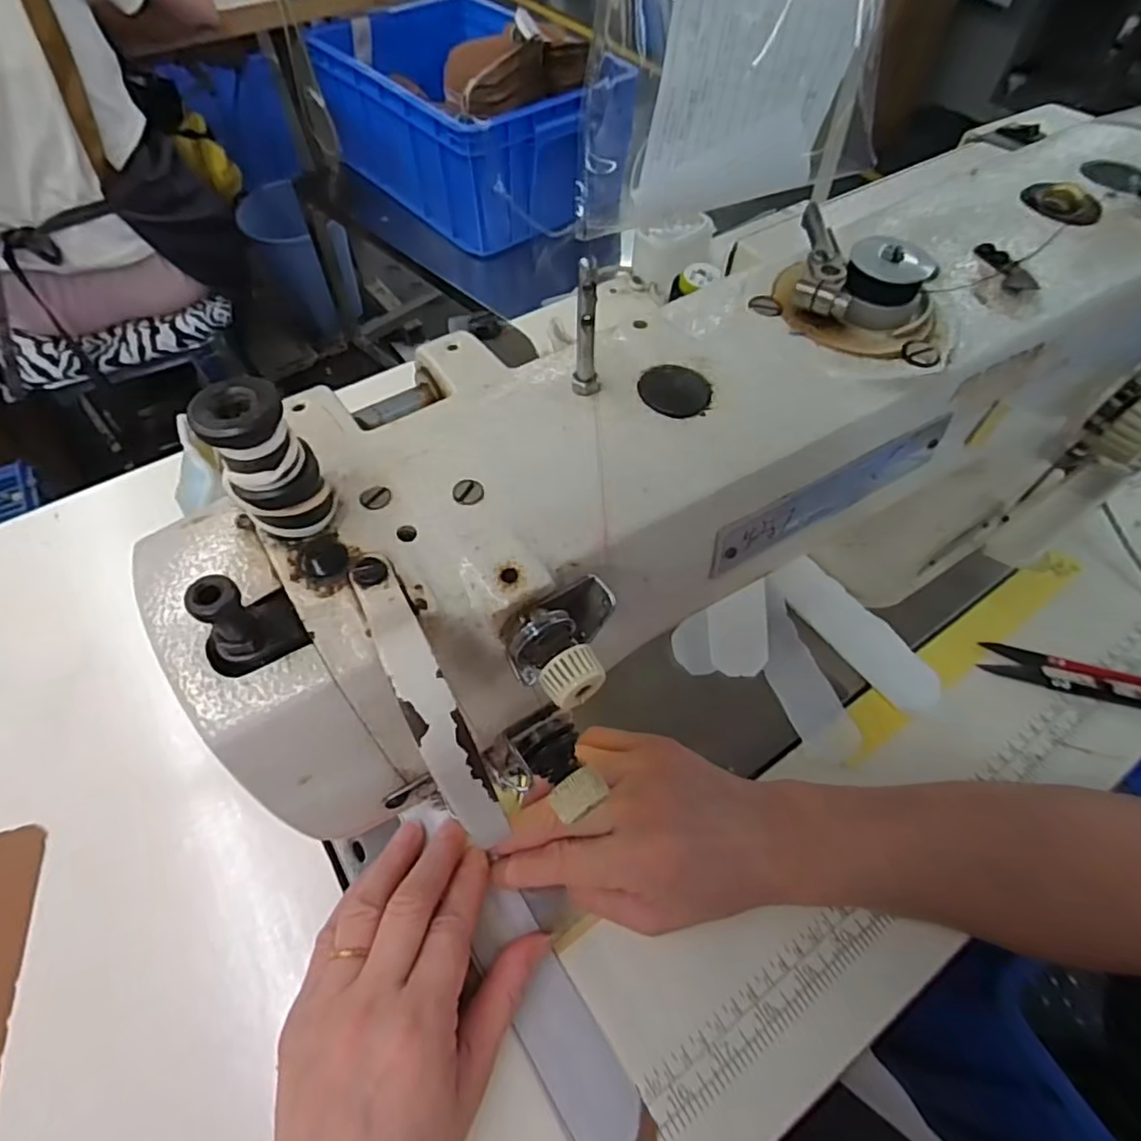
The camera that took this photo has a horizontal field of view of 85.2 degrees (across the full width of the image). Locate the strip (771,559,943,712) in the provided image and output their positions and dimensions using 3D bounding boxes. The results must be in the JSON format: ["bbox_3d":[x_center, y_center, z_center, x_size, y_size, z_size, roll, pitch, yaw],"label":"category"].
[{"bbox_3d":[0.169,0.037,0.369,0.111,0.009,0.029,47,107,16],"label":"strip"}]

